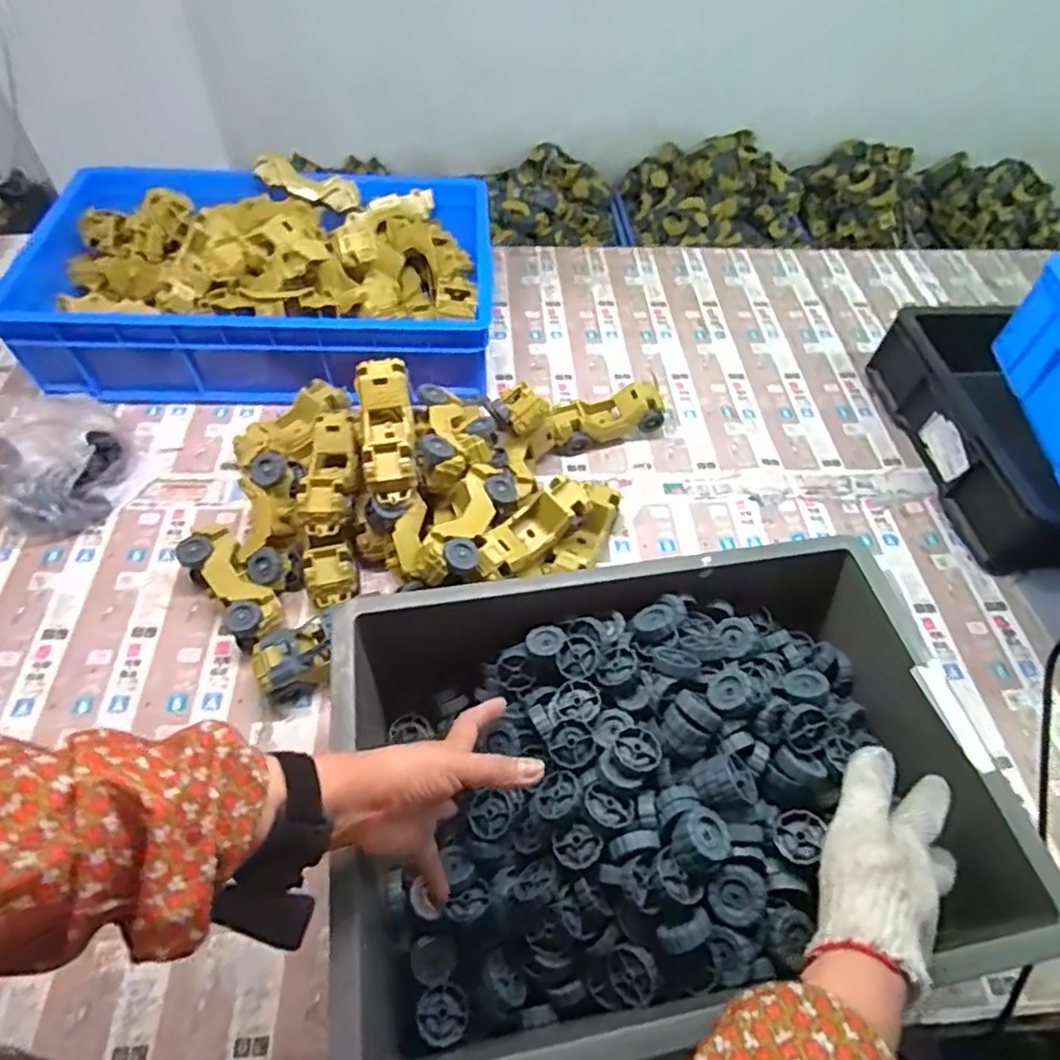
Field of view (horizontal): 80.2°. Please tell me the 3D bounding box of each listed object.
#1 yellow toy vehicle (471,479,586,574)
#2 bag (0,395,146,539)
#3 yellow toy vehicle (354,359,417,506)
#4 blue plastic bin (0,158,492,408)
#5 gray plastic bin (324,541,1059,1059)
[{"bbox_3d":[0.001,-0.005,0.723,0.063,0.049,0.169,39,62,21],"label":"yellow toy vehicle"},{"bbox_3d":[-0.574,-0.092,0.776,0.122,0.116,0.173,19,54,11],"label":"bag"},{"bbox_3d":[-0.161,-0.109,0.709,0.058,0.057,0.166,-7,69,-8],"label":"yellow toy vehicle"},{"bbox_3d":[-0.384,-0.387,0.959,0.632,0.185,0.391,-2,53,-4],"label":"blue plastic bin"},{"bbox_3d":[0.099,0.213,0.553,0.500,0.144,0.358,-6,54,-7],"label":"gray plastic bin"}]

